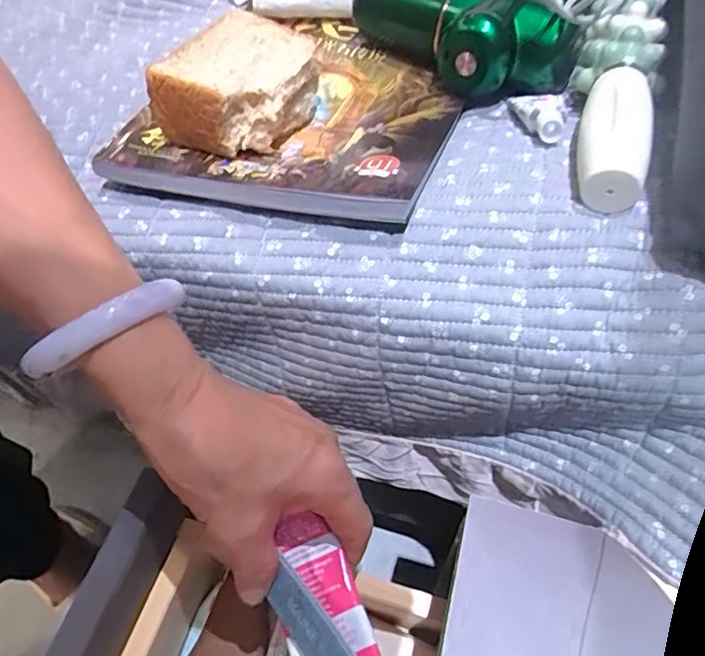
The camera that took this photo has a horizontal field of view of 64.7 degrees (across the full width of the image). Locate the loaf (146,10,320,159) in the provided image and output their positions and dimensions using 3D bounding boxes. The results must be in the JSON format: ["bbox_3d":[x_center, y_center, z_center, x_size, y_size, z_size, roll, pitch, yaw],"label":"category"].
[{"bbox_3d":[-0.055,-0.121,0.287,0.056,0.045,0.074,25,60,19],"label":"loaf"}]

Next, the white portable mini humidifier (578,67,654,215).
[{"bbox_3d":[0.121,-0.090,0.259,0.027,0.023,0.085,13,57,12],"label":"white portable mini humidifier"}]

